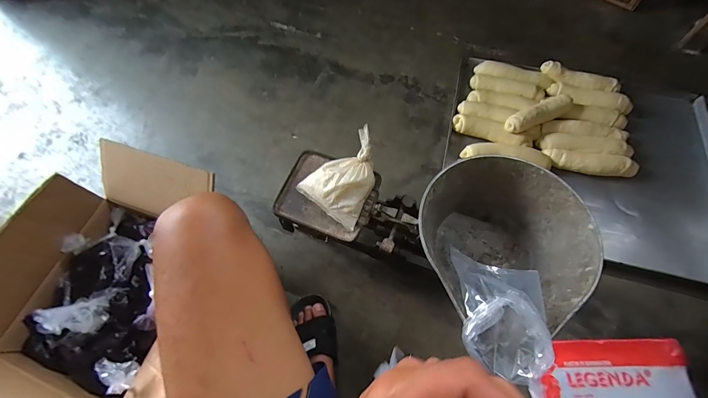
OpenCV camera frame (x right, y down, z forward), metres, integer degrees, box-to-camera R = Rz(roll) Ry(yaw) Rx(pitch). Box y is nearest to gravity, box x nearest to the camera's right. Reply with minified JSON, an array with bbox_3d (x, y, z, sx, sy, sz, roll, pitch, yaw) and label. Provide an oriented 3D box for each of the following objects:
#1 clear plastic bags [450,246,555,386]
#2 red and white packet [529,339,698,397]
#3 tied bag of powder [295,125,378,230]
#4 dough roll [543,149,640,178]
[{"bbox_3d":[0.193,0.145,0.402,0.118,0.109,0.152,12,67,8],"label":"clear plastic bags"},{"bbox_3d":[0.489,0.354,0.594,0.297,0.019,0.151,-3,66,2],"label":"red and white packet"},{"bbox_3d":[-0.011,-0.049,0.593,0.137,0.069,0.157,37,73,17],"label":"tied bag of powder"},{"bbox_3d":[0.588,-0.083,0.774,0.222,0.043,0.054,9,65,6],"label":"dough roll"}]

